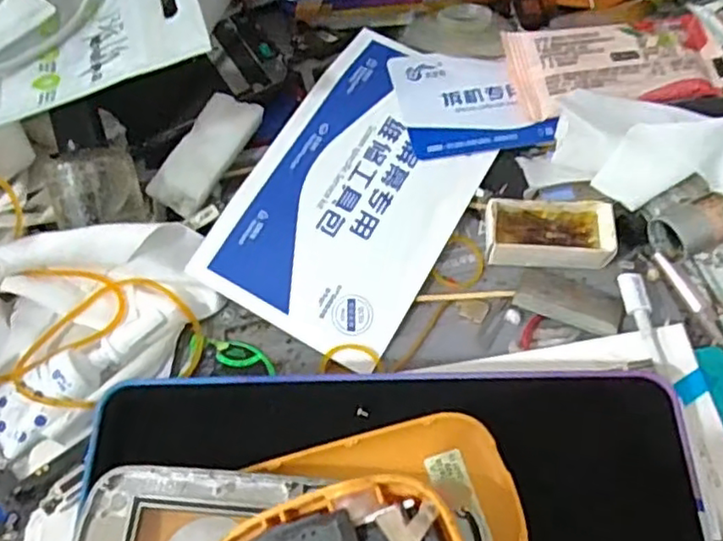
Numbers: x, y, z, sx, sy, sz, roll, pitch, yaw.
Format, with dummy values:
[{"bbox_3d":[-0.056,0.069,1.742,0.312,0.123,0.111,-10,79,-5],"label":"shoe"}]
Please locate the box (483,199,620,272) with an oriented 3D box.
[{"bbox_3d":[0.073,-0.015,0.257,0.048,0.013,0.024,3,62,3],"label":"box"}]

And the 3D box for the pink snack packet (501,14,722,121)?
[{"bbox_3d":[0.113,-0.092,0.284,0.094,0.009,0.042,-10,62,-4],"label":"pink snack packet"}]

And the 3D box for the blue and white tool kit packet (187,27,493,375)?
[{"bbox_3d":[0.001,-0.034,0.266,0.080,0.009,0.132,26,66,15],"label":"blue and white tool kit packet"}]

